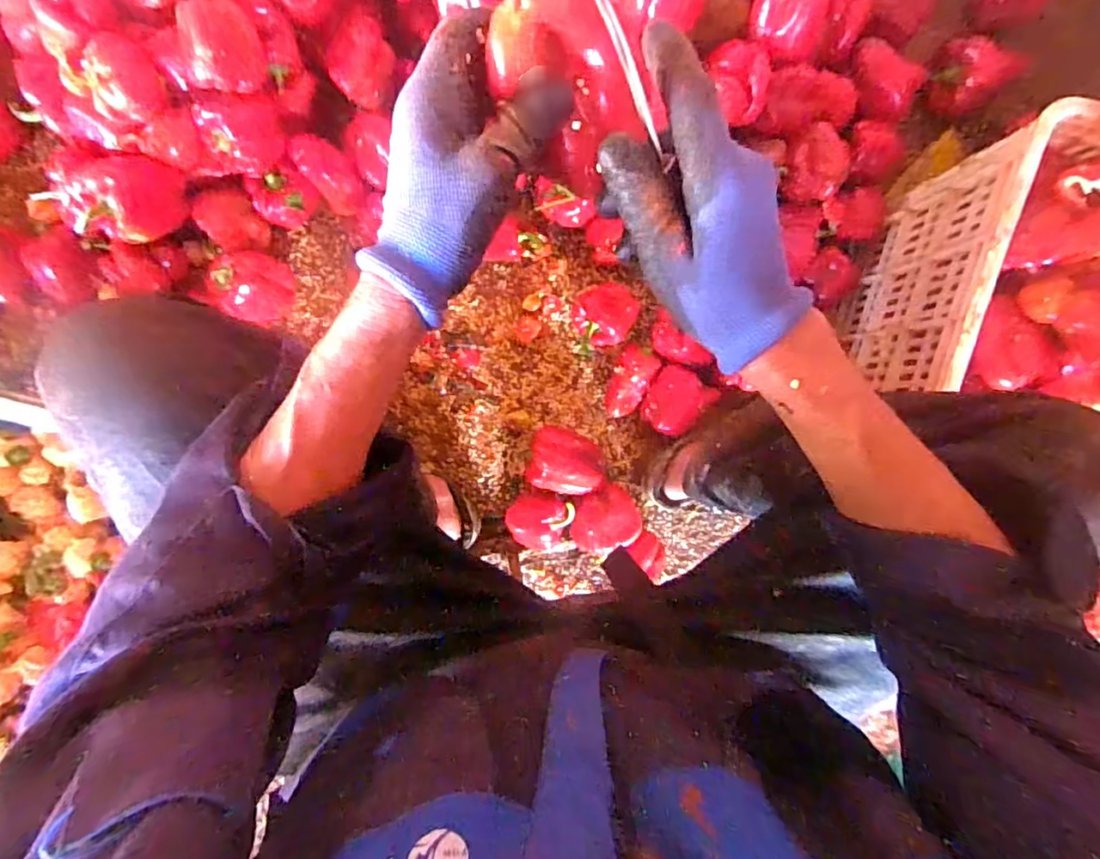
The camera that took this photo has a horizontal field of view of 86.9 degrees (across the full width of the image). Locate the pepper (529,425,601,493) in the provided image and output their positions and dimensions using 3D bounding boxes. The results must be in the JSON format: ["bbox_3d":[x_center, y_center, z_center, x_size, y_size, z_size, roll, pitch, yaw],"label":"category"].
[{"bbox_3d":[0.023,0.041,0.788,0.100,0.089,0.083,14,93,-6],"label":"pepper"}]

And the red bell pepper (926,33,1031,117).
[{"bbox_3d":[0.554,-0.475,0.774,0.074,0.073,0.093,-31,97,-2],"label":"red bell pepper"}]

